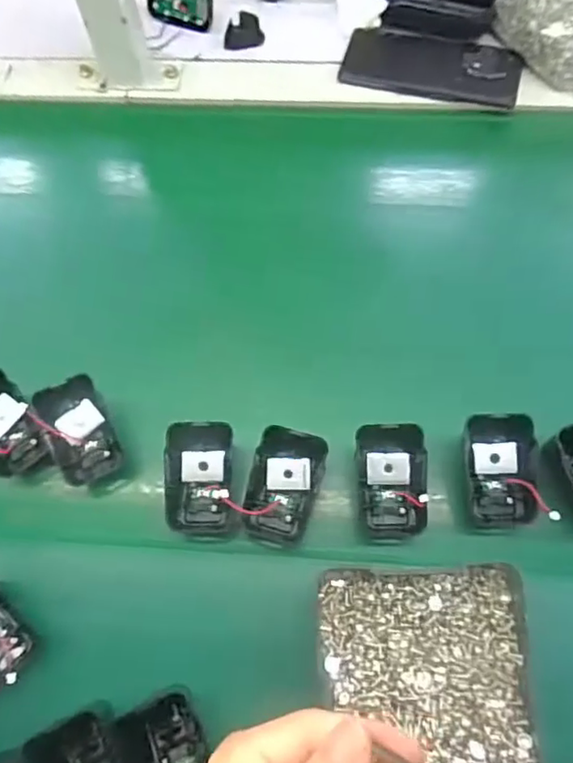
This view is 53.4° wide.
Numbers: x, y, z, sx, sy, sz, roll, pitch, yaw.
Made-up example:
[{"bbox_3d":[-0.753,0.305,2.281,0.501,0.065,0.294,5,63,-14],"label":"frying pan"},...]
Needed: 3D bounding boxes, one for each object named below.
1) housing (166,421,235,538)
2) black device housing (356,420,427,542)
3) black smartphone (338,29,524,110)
[{"bbox_3d":[-0.056,0.064,0.374,0.043,0.030,0.071,-1,68,0],"label":"housing"},{"bbox_3d":[0.070,0.065,0.374,0.045,0.023,0.069,-2,68,-1],"label":"black device housing"},{"bbox_3d":[0.134,-0.294,0.529,0.160,0.006,0.075,16,69,7],"label":"black smartphone"}]

